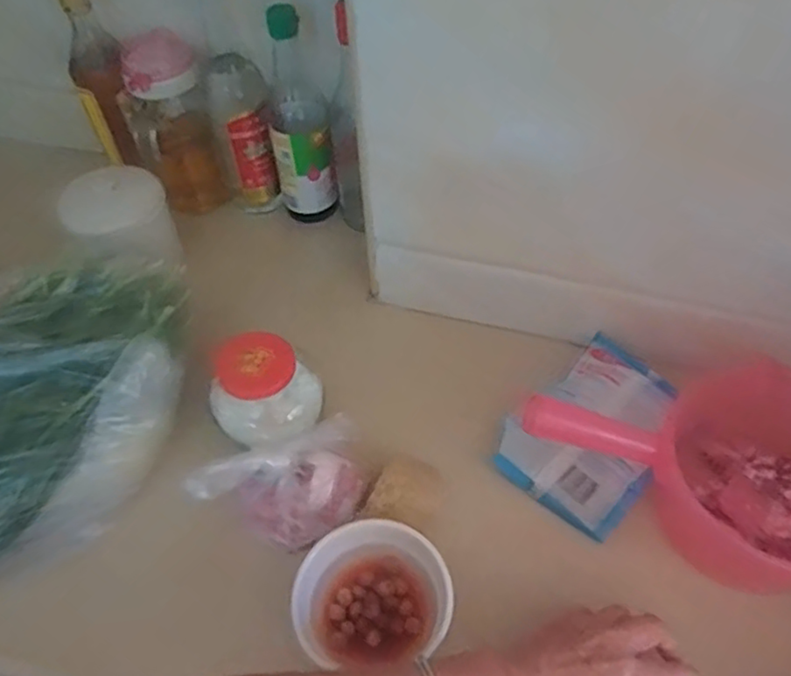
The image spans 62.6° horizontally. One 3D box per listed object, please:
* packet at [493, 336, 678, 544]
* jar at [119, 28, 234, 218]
[{"bbox_3d":[0.186,0.081,0.591,0.119,0.032,0.177,36,61,26],"label":"packet"},{"bbox_3d":[-0.258,-0.235,0.762,0.094,0.198,0.089,-17,53,-11],"label":"jar"}]

